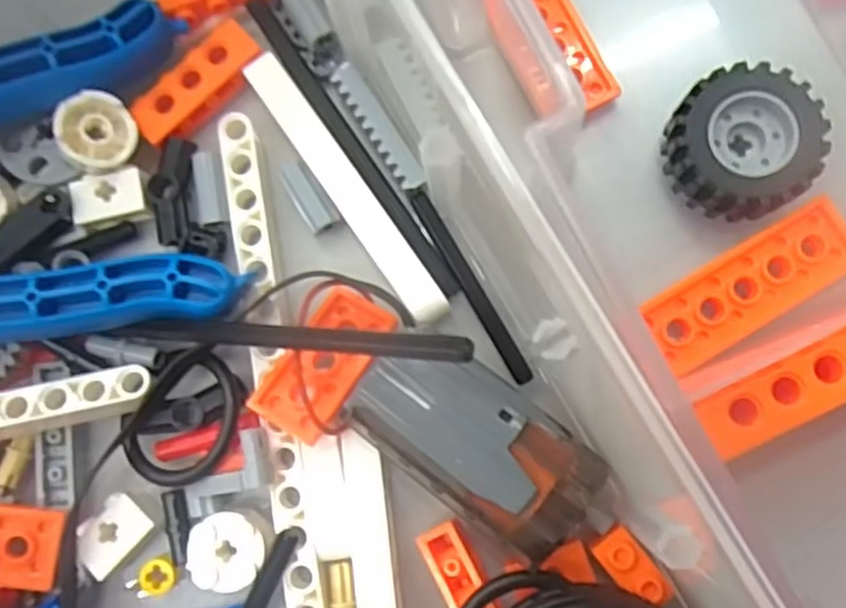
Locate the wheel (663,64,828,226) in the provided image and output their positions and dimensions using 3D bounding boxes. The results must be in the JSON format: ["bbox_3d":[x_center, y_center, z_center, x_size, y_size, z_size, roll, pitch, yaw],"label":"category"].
[{"bbox_3d":[0.065,-0.032,0.153,0.032,0.014,0.028,-34,82,0],"label":"wheel"}]

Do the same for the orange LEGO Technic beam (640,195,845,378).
[{"bbox_3d":[0.068,-0.004,0.150,0.045,0.004,0.016,-32,82,0],"label":"orange LEGO Technic beam"}]

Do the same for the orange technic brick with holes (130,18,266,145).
[{"bbox_3d":[-0.051,-0.050,0.165,0.031,0.006,0.011,-45,83,-1],"label":"orange technic brick with holes"}]

